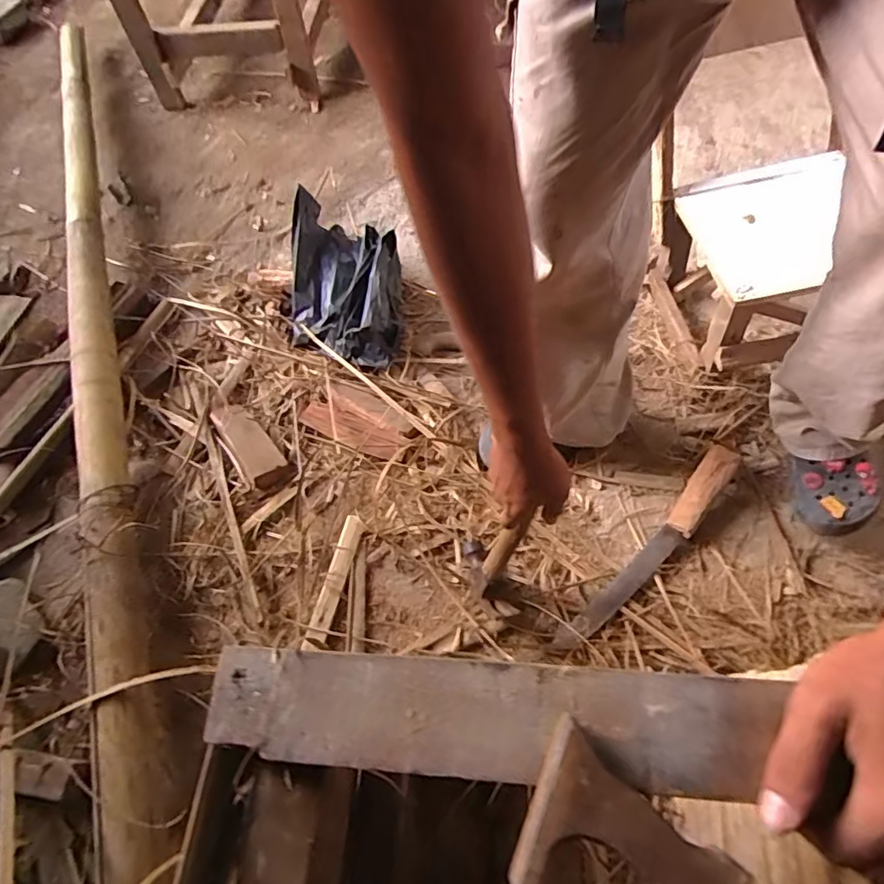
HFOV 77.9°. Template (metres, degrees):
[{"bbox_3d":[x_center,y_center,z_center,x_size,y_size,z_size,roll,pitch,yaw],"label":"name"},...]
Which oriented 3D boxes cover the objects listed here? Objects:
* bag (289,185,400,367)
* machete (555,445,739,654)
[{"bbox_3d":[-0.193,-0.308,1.066,0.220,0.140,0.349,-2,59,3],"label":"bag"},{"bbox_3d":[0.301,0.149,0.777,0.047,0.047,0.385,39,69,24],"label":"machete"}]

